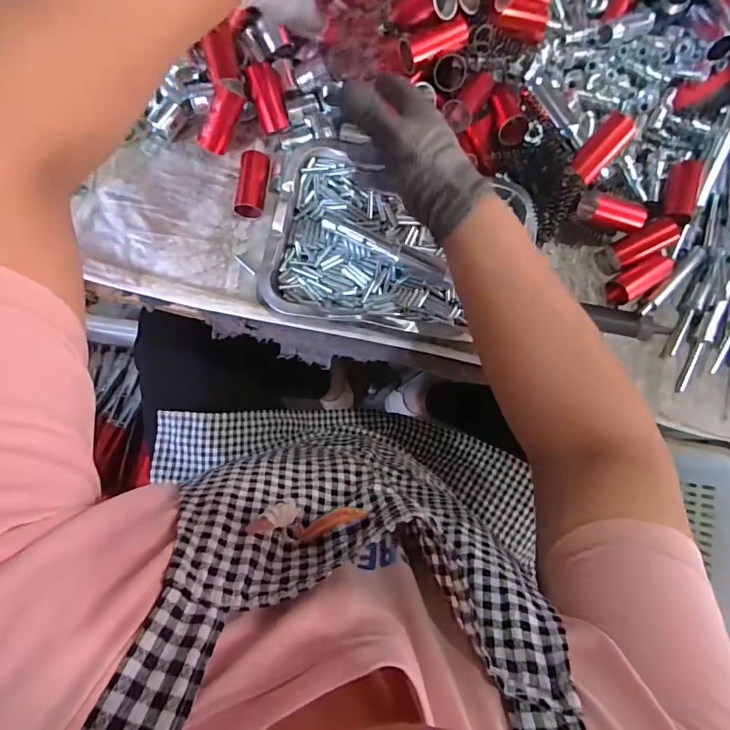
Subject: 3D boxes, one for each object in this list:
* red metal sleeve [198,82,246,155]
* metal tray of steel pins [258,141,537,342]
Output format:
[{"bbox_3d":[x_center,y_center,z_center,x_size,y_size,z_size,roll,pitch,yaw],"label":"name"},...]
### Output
[{"bbox_3d":[-0.146,-0.246,0.466,0.024,0.021,0.059,34,113,2],"label":"red metal sleeve"},{"bbox_3d":[0.034,-0.121,0.461,0.247,0.028,0.176,11,81,-2],"label":"metal tray of steel pins"}]

